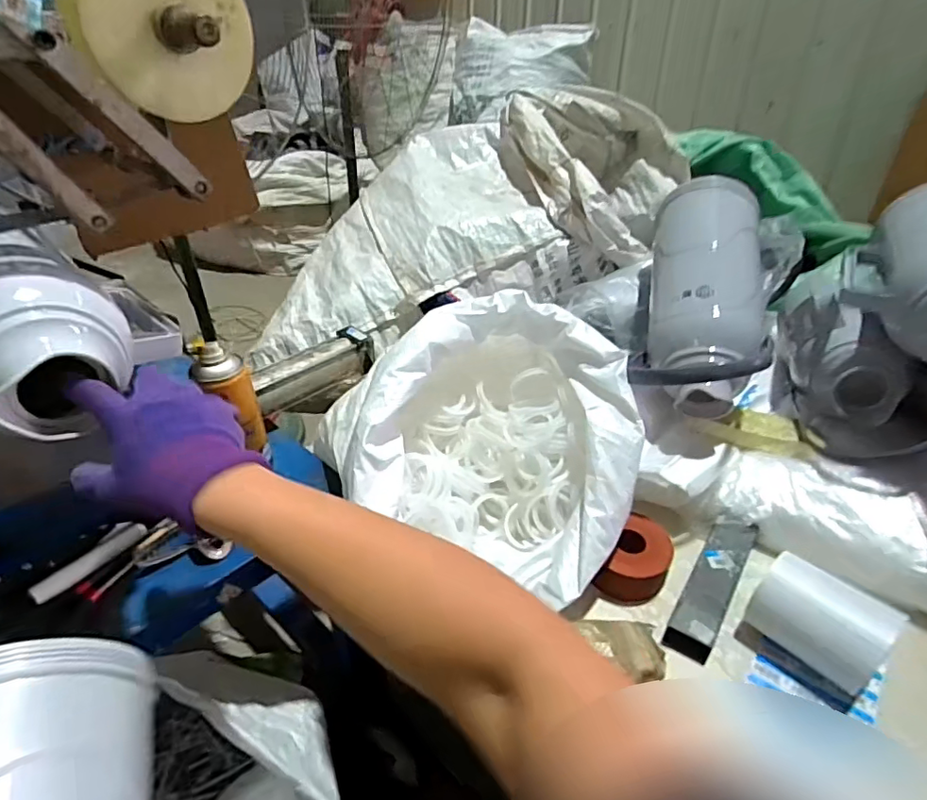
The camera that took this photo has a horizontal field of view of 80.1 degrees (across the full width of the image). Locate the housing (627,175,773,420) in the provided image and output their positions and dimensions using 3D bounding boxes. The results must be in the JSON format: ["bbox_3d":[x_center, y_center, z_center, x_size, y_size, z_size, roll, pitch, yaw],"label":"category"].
[{"bbox_3d":[0.330,-0.154,0.787,0.147,0.207,0.362,7,65,9],"label":"housing"}]

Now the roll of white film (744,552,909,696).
[{"bbox_3d":[0.362,0.219,0.559,0.076,0.073,0.114,-26,43,-33],"label":"roll of white film"}]

